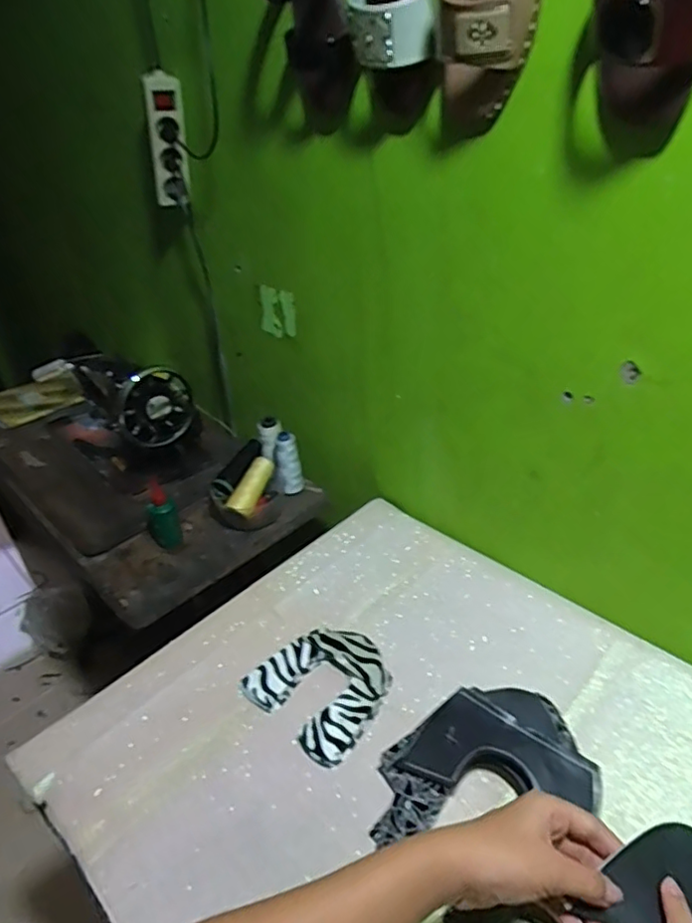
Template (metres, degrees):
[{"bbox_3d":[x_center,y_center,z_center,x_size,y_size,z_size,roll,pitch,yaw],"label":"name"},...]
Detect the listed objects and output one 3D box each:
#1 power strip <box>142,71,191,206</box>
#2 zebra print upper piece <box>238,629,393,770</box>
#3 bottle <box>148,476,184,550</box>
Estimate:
[{"bbox_3d":[-0.283,-0.503,0.938,0.057,0.223,0.042,-18,64,-19],"label":"power strip"},{"bbox_3d":[-0.023,0.267,0.711,0.148,0.022,0.156,-31,41,-34],"label":"zebra print upper piece"},{"bbox_3d":[-0.296,0.089,0.946,0.044,0.113,0.042,22,42,35],"label":"bottle"}]

